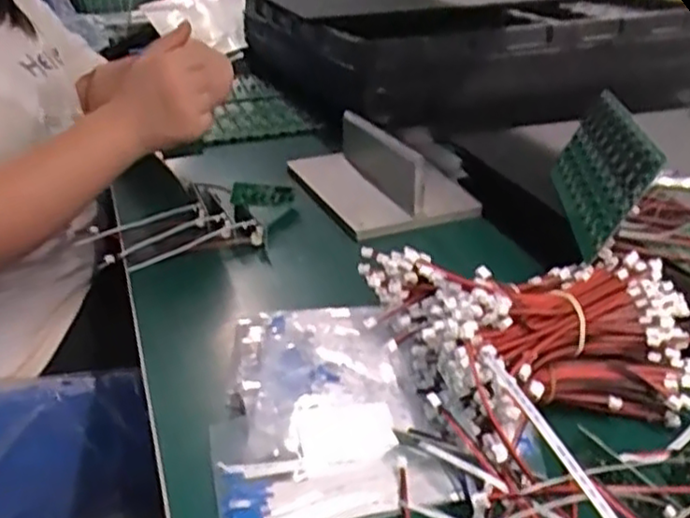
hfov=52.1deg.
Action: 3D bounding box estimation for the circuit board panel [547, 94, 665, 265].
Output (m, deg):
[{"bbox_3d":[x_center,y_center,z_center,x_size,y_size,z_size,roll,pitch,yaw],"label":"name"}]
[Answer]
[{"bbox_3d":[0.191,-0.067,0.531,0.005,0.085,0.182,25,28,-6],"label":"circuit board panel"}]

